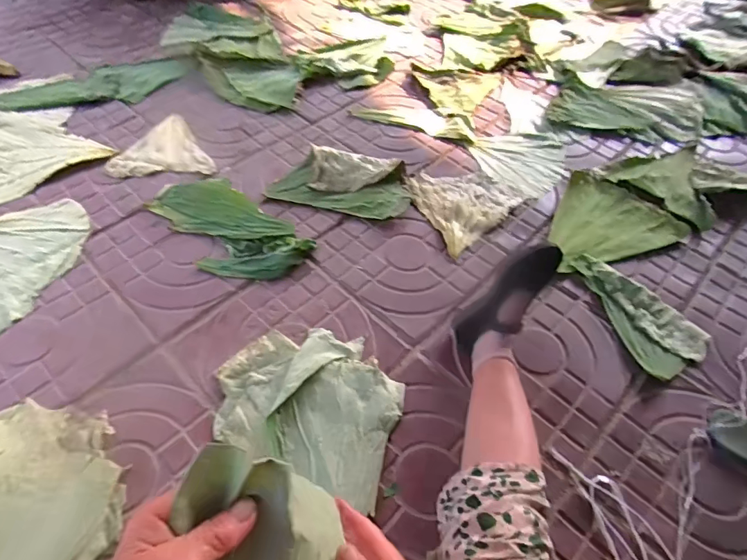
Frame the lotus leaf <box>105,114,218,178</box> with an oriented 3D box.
[{"bbox_3d":[-0.487,-0.313,1.093,0.223,0.034,0.224,-5,54,-8],"label":"lotus leaf"}]

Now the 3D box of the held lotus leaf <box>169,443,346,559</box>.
[{"bbox_3d":[-0.067,0.192,0.303,0.091,0.124,0.127,-2,54,-6],"label":"held lotus leaf"}]

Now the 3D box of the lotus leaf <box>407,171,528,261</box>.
[{"bbox_3d":[0.180,-0.179,1.033,0.243,0.022,0.216,-36,63,-26],"label":"lotus leaf"}]

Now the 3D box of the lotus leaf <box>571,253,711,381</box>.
[{"bbox_3d":[0.487,0.050,0.874,0.139,0.021,0.271,-19,57,-17],"label":"lotus leaf"}]

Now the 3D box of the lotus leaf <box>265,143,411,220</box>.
[{"bbox_3d":[-0.067,-0.218,1.019,0.297,0.056,0.144,12,53,5],"label":"lotus leaf"}]

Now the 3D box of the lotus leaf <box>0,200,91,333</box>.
[{"bbox_3d":[-0.657,-0.045,0.864,0.251,0.011,0.288,-33,62,-25],"label":"lotus leaf"}]

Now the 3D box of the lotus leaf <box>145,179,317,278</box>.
[{"bbox_3d":[-0.297,-0.104,0.915,0.330,0.043,0.163,30,57,17],"label":"lotus leaf"}]

